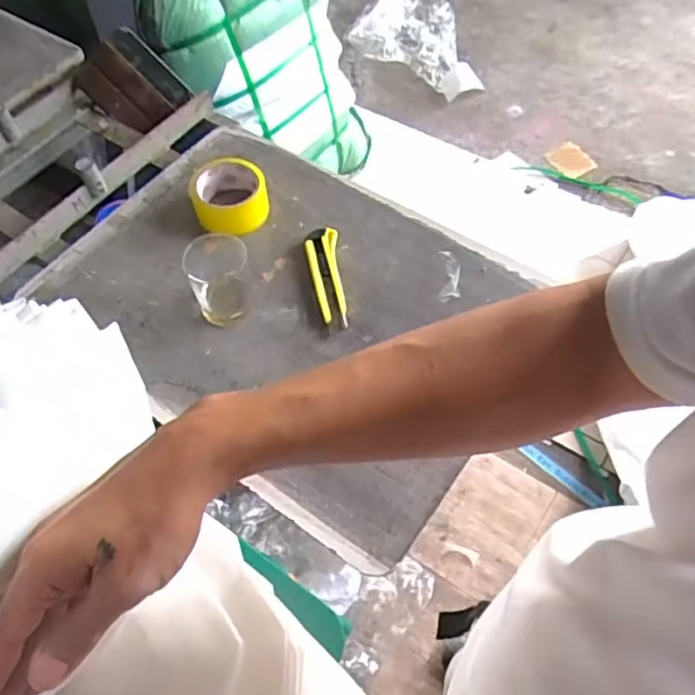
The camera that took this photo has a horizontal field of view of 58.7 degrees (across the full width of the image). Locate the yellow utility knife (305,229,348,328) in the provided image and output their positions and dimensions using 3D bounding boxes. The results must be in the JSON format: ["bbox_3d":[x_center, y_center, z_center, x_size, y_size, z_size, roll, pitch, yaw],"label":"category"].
[{"bbox_3d":[-0.026,-0.088,0.723,0.037,0.015,0.139,-8,58,-1],"label":"yellow utility knife"}]

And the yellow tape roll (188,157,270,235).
[{"bbox_3d":[-0.152,-0.198,0.787,0.093,0.043,0.107,-17,58,-7],"label":"yellow tape roll"}]

